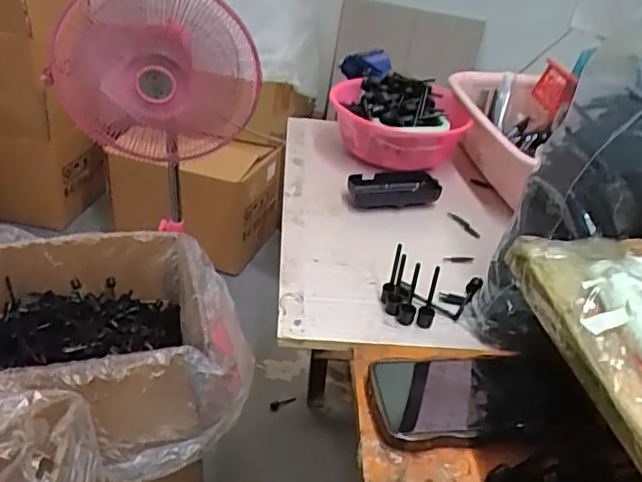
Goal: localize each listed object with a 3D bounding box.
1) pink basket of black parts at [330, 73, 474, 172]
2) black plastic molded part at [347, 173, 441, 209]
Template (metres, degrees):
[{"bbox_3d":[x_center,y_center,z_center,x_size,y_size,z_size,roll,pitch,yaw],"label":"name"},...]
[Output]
[{"bbox_3d":[0.102,-0.159,0.810,0.177,0.087,0.150,4,33,-3],"label":"pink basket of black parts"},{"bbox_3d":[0.086,-0.063,0.744,0.102,0.031,0.049,-1,34,-11],"label":"black plastic molded part"}]

